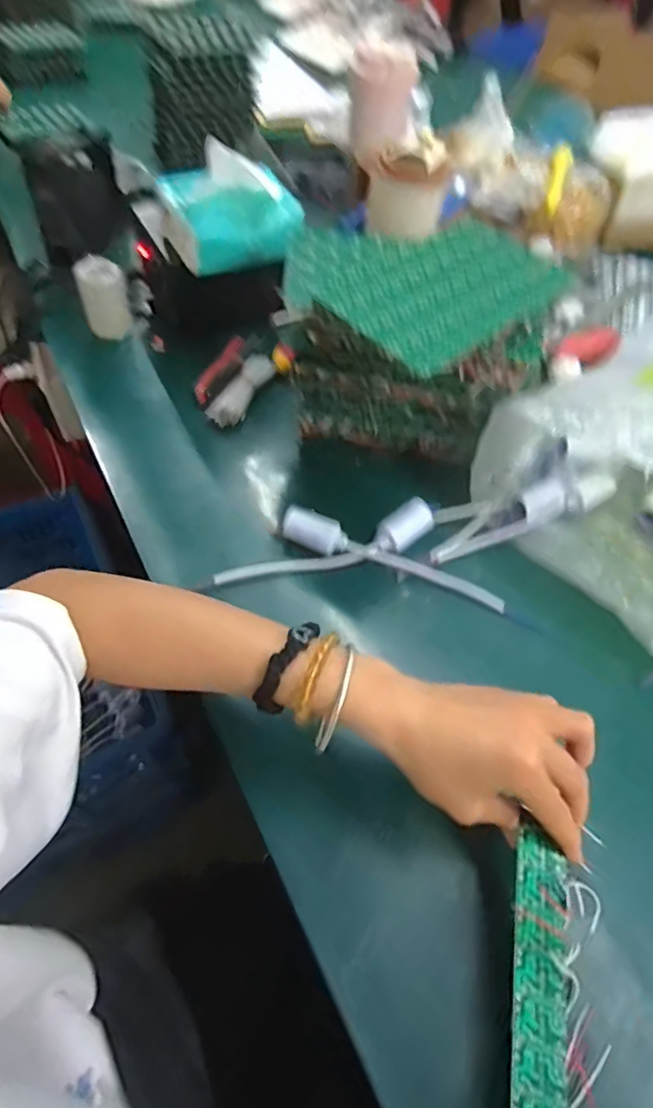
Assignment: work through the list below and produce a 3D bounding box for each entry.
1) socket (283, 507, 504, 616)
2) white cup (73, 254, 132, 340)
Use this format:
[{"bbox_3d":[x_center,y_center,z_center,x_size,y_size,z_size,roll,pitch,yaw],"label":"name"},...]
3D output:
[{"bbox_3d":[0.054,0.002,0.451,0.186,0.026,0.026,16,55,7],"label":"socket"},{"bbox_3d":[-0.231,-0.267,0.584,0.046,0.070,0.041,-12,56,-12],"label":"white cup"}]

